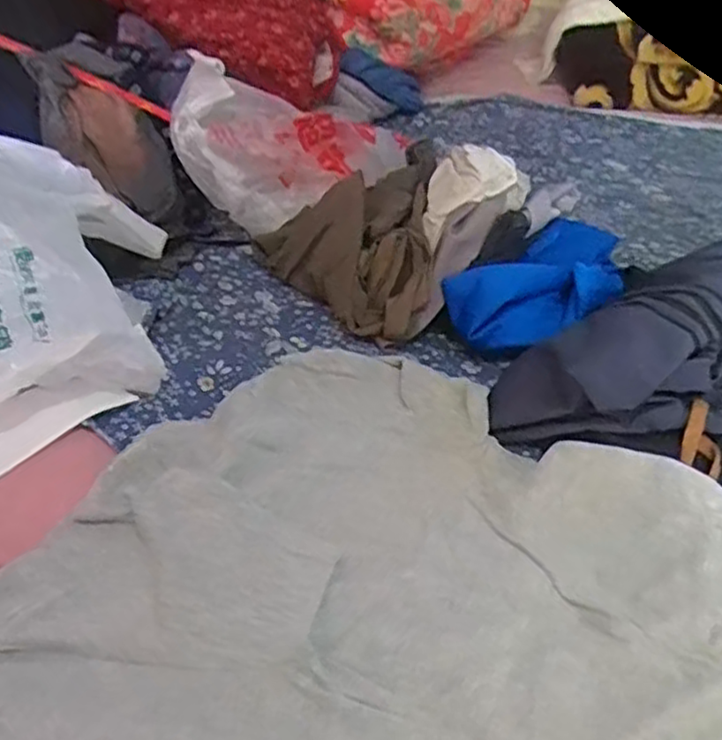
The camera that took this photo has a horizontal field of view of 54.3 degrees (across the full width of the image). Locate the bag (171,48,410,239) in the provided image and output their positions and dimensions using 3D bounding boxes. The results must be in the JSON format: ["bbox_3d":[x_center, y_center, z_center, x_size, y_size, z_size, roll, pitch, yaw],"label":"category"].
[{"bbox_3d":[-0.076,-0.263,0.851,0.285,0.171,0.097,-12,37,-14],"label":"bag"}]

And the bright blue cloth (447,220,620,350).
[{"bbox_3d":[0.192,-0.083,0.700,0.217,0.059,0.119,-26,42,-30],"label":"bright blue cloth"}]

